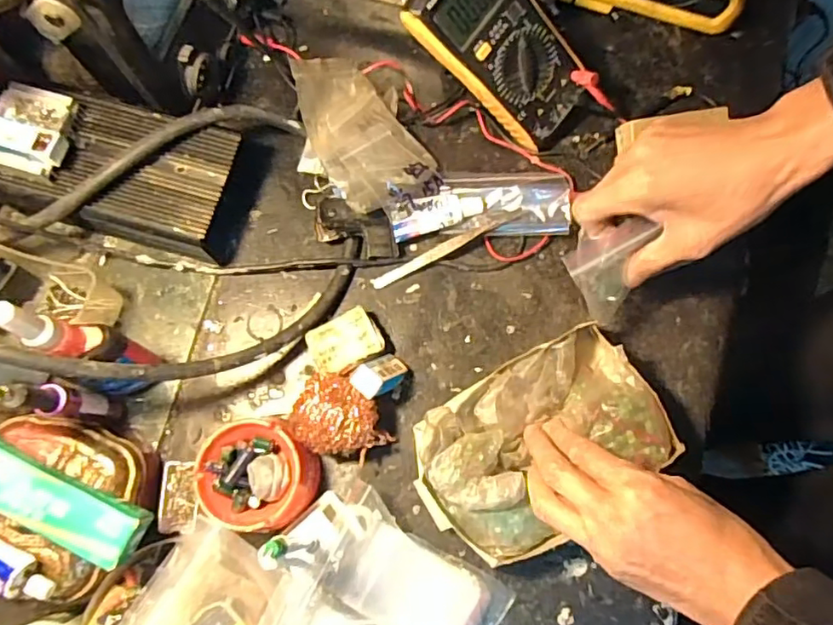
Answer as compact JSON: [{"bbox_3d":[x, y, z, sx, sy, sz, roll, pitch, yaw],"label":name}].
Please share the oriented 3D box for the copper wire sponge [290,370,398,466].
[{"bbox_3d":[-0.063,0.081,0.455,0.060,0.055,0.081,-39,80,-10],"label":"copper wire sponge"}]

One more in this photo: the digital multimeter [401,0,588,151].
[{"bbox_3d":[0.077,-0.210,0.485,0.185,0.028,0.090,37,96,-33],"label":"digital multimeter"}]

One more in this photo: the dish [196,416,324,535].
[{"bbox_3d":[-0.119,0.122,0.451,0.085,0.048,0.079,0,76,-1],"label":"dish"}]

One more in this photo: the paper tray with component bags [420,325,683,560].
[{"bbox_3d":[0.092,0.097,0.441,0.184,0.044,0.121,-29,78,-8],"label":"paper tray with component bags"}]

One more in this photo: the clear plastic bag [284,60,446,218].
[{"bbox_3d":[-0.041,-0.150,0.498,0.095,0.075,0.142,-20,77,-6],"label":"clear plastic bag"}]

